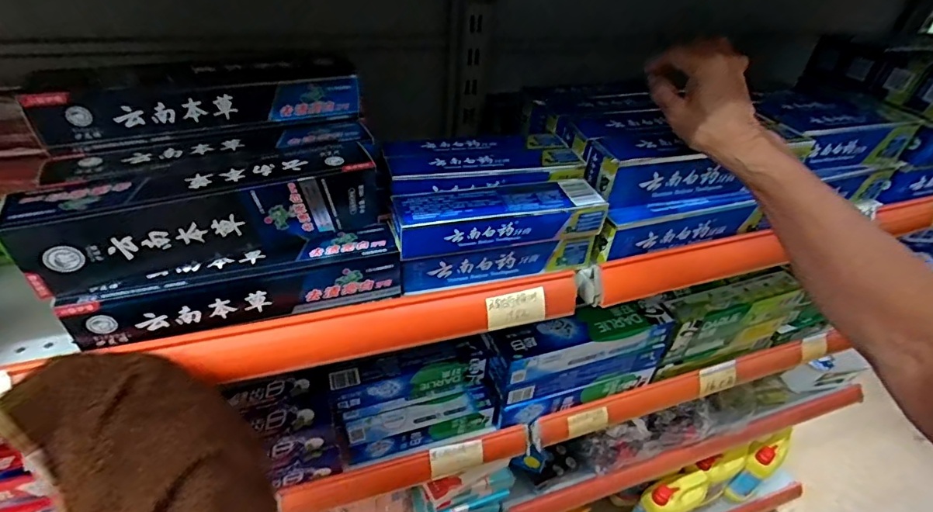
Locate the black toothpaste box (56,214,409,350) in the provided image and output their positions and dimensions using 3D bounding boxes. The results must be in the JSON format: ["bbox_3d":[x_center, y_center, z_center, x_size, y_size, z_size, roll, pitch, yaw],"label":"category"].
[{"bbox_3d":[-0.163,0.025,0.356,0.226,0.048,0.041,-14,43,-23],"label":"black toothpaste box"}]

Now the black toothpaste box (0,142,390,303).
[{"bbox_3d":[-0.178,-0.034,0.346,0.240,0.056,0.054,-18,44,-27],"label":"black toothpaste box"}]

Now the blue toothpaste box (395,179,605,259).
[{"bbox_3d":[0.030,-0.035,0.404,0.180,0.032,0.048,-9,41,-18],"label":"blue toothpaste box"}]

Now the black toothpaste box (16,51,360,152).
[{"bbox_3d":[-0.207,-0.131,0.379,0.225,0.061,0.043,-16,44,-25],"label":"black toothpaste box"}]

